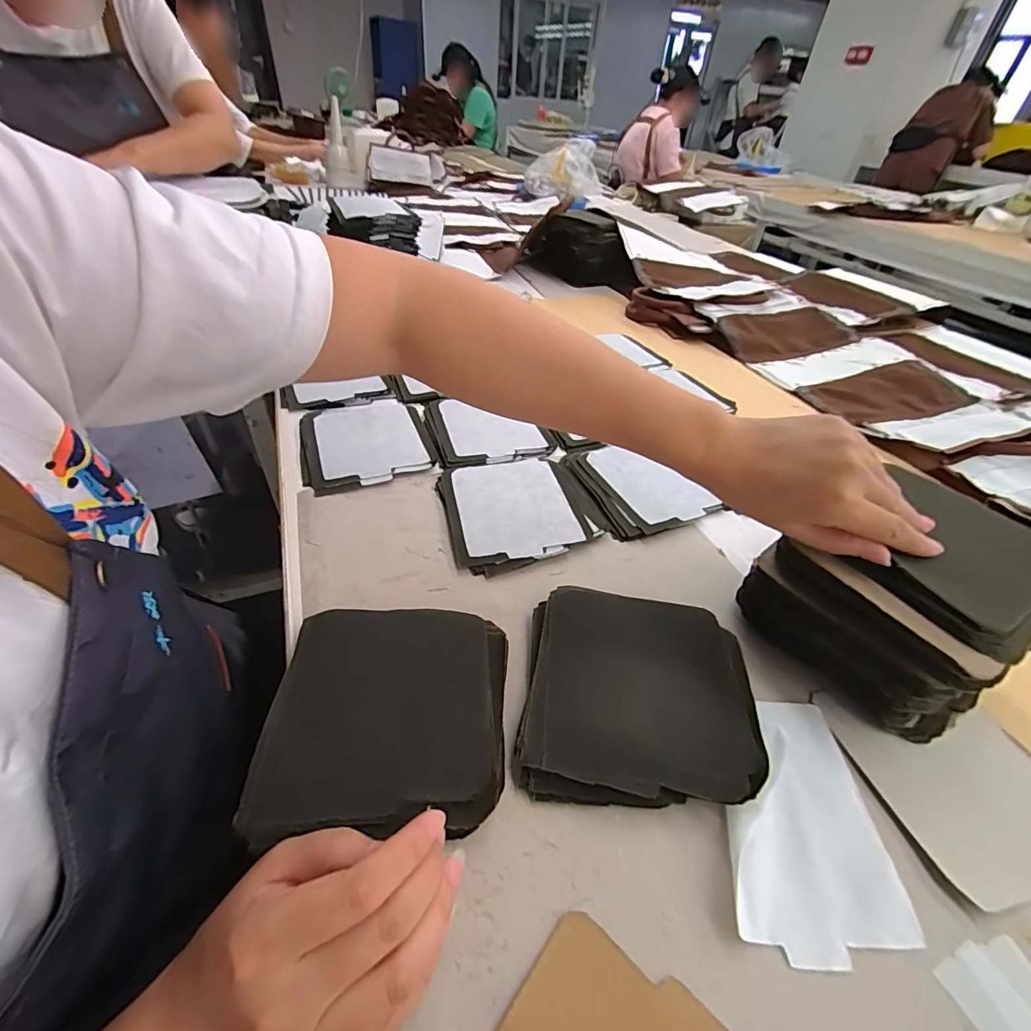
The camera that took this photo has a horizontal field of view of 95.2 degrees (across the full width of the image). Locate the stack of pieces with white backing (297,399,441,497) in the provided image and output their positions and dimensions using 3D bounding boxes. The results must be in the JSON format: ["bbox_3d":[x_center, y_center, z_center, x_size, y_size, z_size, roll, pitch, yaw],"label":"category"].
[{"bbox_3d":[-0.168,-0.088,0.532,0.135,0.009,0.165,-10,44,-16],"label":"stack of pieces with white backing"}]

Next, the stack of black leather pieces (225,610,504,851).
[{"bbox_3d":[-0.079,0.120,0.301,0.144,0.014,0.143,-1,44,-7],"label":"stack of black leather pieces"}]

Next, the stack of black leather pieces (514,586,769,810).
[{"bbox_3d":[0.083,0.118,0.322,0.148,0.020,0.148,8,42,3],"label":"stack of black leather pieces"}]

